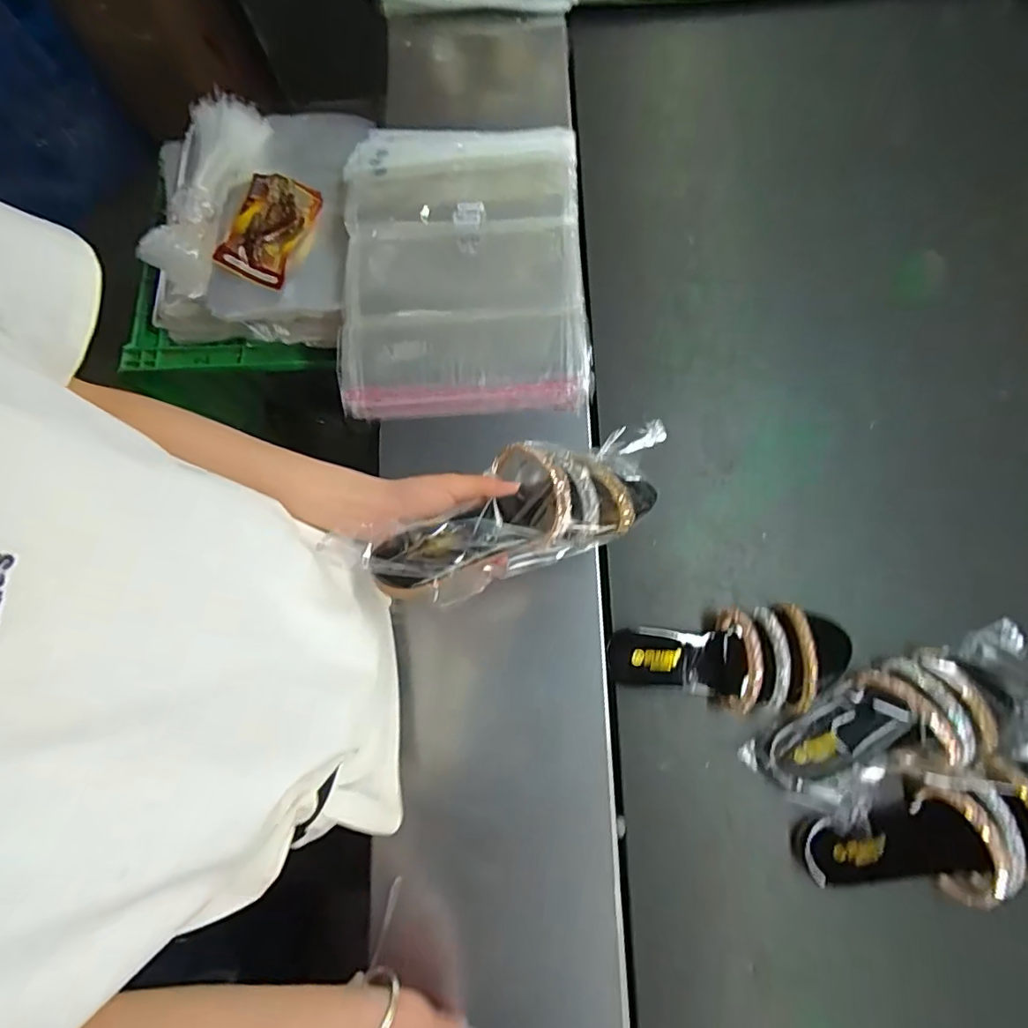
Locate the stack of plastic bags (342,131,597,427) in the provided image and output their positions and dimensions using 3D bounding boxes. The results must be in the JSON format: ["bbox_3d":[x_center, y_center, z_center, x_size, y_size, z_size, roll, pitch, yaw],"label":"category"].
[{"bbox_3d":[-0.064,-0.295,0.649,0.283,0.032,0.369,-2,78,2],"label":"stack of plastic bags"}]

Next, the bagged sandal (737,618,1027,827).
[{"bbox_3d":[0.381,0.209,0.541,0.295,0.093,0.132,-14,78,0],"label":"bagged sandal"}]

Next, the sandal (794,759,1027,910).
[{"bbox_3d":[0.389,0.296,0.506,0.228,0.059,0.108,-6,78,2],"label":"sandal"}]

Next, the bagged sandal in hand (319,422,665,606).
[{"bbox_3d":[-0.005,0.003,0.432,0.254,0.088,0.095,-23,78,-22],"label":"bagged sandal in hand"}]

